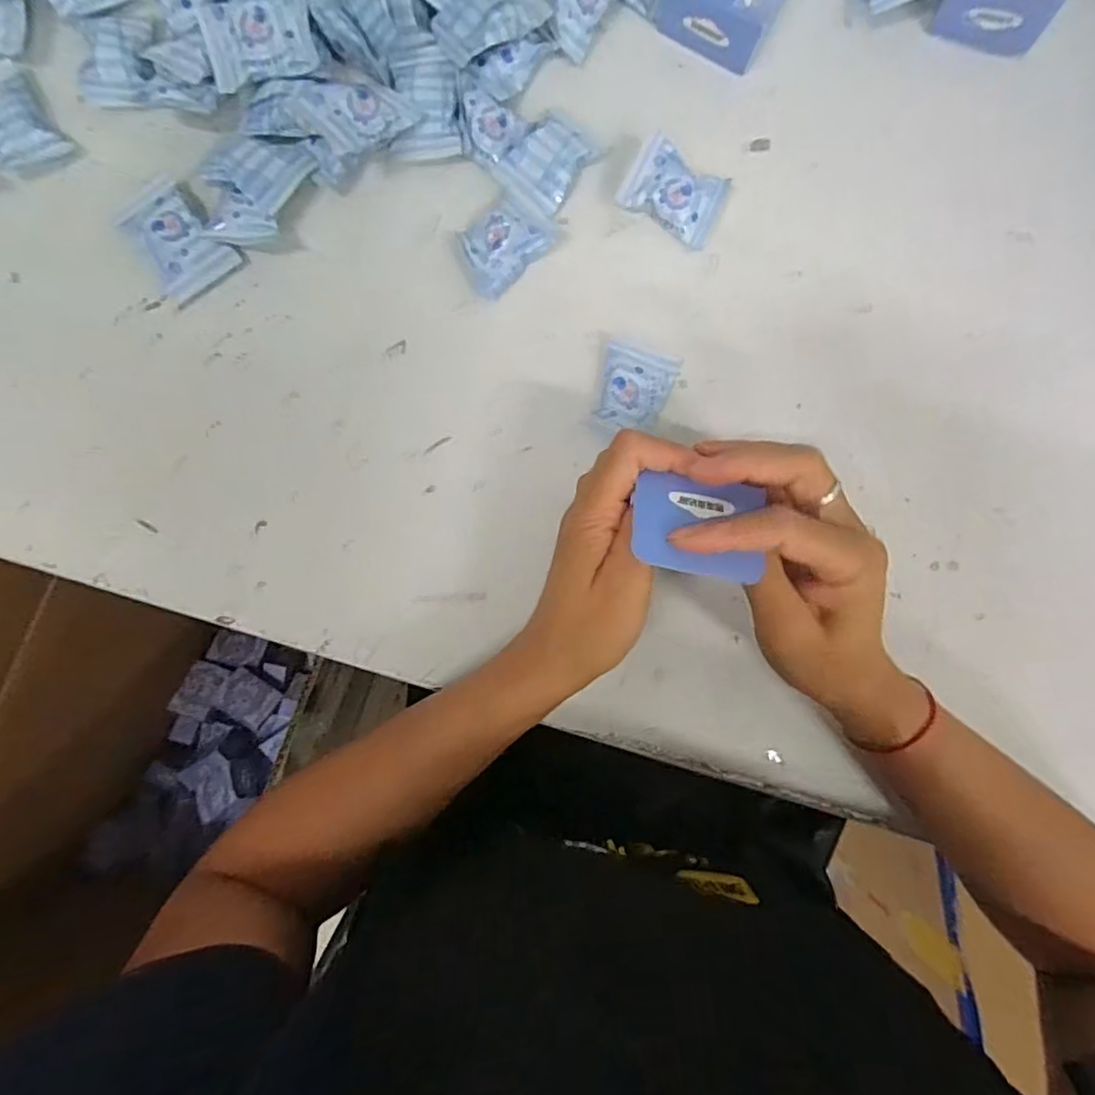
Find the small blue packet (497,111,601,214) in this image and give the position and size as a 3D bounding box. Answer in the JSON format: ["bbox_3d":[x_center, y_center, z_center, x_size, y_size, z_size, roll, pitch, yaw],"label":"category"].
[{"bbox_3d":[-0.001,-0.225,0.360,0.042,0.014,0.045,37,87,-1],"label":"small blue packet"}]

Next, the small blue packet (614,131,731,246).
[{"bbox_3d":[0.075,-0.208,0.365,0.056,0.019,0.040,24,87,-1],"label":"small blue packet"}]

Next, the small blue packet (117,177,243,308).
[{"bbox_3d":[-0.215,-0.177,0.358,0.045,0.013,0.062,-39,90,-3],"label":"small blue packet"}]

